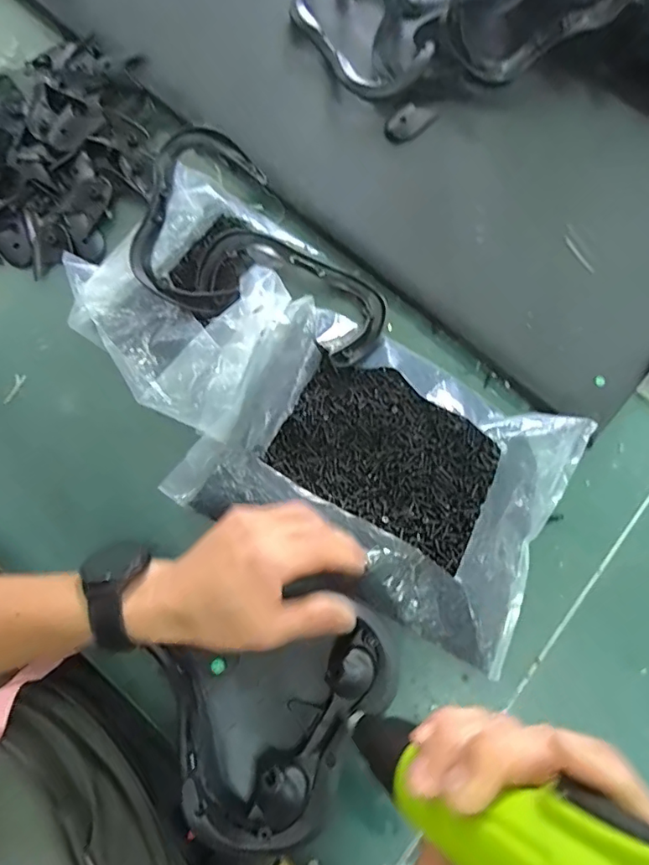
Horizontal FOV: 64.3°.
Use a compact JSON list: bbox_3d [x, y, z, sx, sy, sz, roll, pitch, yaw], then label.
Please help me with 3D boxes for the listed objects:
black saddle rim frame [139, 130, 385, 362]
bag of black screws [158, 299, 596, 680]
[{"bbox_3d":[-0.076,-0.162,0.491,0.168,0.038,0.282,-41,80,-10],"label":"black saddle rim frame"},{"bbox_3d":[0.051,0.029,0.450,0.297,0.043,0.215,28,77,6],"label":"bag of black screws"}]

